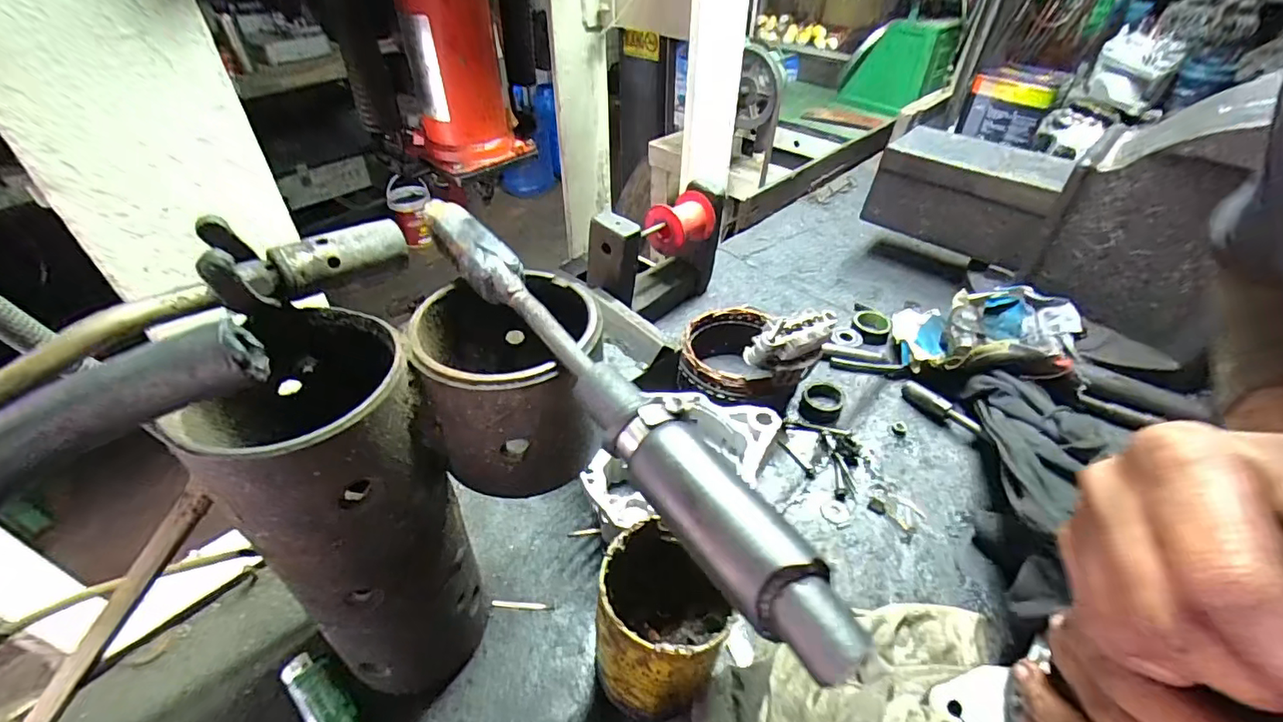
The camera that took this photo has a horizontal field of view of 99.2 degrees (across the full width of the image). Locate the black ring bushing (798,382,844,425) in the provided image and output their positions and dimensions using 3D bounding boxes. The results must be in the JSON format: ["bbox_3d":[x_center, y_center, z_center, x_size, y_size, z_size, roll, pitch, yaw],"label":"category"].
[{"bbox_3d":[0.174,0.040,0.528,0.037,0.020,0.046,16,44,17],"label":"black ring bushing"}]

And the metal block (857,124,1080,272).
[{"bbox_3d":[0.383,-0.199,0.653,0.185,0.101,0.099,34,51,31],"label":"metal block"}]

